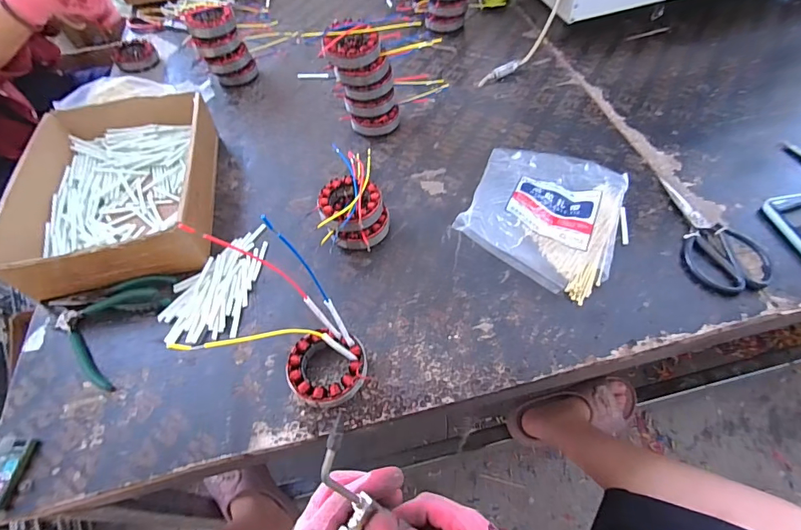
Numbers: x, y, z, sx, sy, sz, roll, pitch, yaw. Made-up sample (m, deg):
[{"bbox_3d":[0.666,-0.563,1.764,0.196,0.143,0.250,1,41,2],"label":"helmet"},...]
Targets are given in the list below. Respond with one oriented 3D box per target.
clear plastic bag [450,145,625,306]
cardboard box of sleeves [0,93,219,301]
[{"bbox_3d":[0.204,-0.088,0.573,0.198,0.068,0.247,18,59,17],"label":"clear plastic bag"},{"bbox_3d":[-0.415,-0.122,0.628,0.249,0.093,0.340,-13,55,-4],"label":"cardboard box of sleeves"}]

